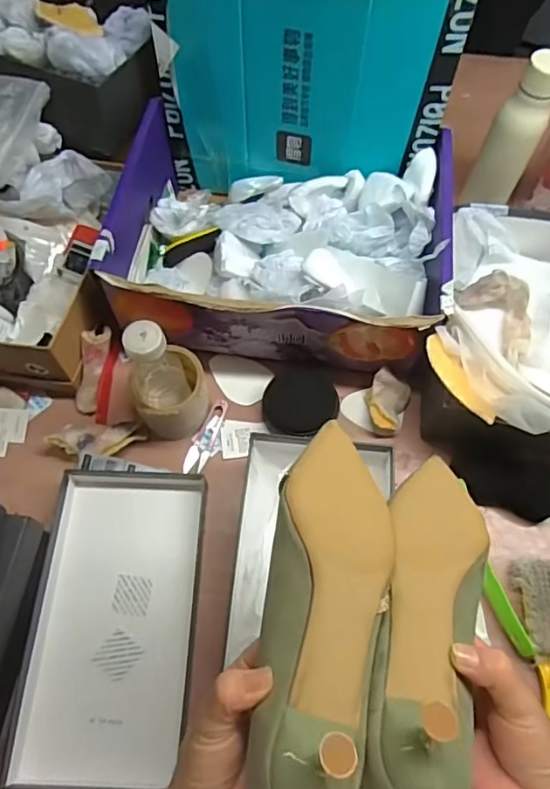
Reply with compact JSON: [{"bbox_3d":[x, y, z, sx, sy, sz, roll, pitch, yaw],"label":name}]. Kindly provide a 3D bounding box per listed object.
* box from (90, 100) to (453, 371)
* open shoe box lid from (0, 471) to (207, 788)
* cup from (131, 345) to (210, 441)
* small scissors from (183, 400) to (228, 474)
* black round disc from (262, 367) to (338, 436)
[{"bbox_3d":[0.005,-0.198,0.715,0.402,0.129,0.295,8,65,3],"label":"box"},{"bbox_3d":[-0.168,0.232,0.584,0.167,0.034,0.306,1,65,0],"label":"open shoe box lid"},{"bbox_3d":[-0.122,0.001,0.648,0.082,0.091,0.072,-9,65,-5],"label":"cup"},{"bbox_3d":[-0.083,0.053,0.684,0.035,0.007,0.099,12,65,5],"label":"small scissors"},{"bbox_3d":[0.032,0.008,0.694,0.093,0.017,0.085,0,65,0],"label":"black round disc"}]

